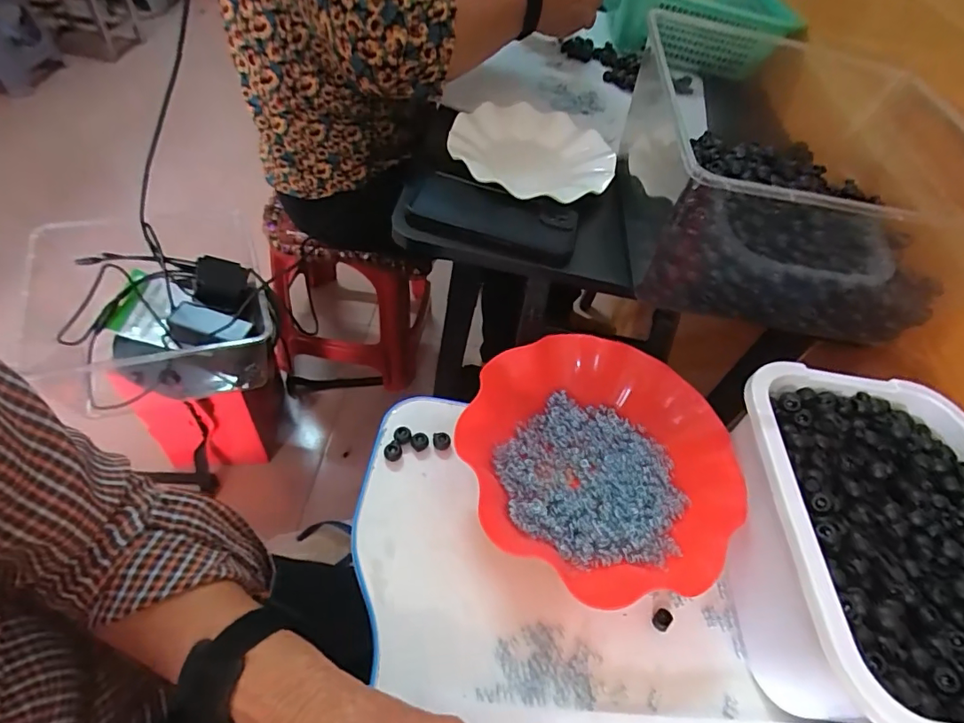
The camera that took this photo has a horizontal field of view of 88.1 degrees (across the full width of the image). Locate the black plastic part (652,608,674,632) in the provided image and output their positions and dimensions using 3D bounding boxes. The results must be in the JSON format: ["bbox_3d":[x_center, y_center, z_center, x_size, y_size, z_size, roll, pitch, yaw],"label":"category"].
[{"bbox_3d":[0.138,0.195,0.377,0.016,0.005,0.013,-34,65,-30],"label":"black plastic part"}]

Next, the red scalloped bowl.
[{"bbox_3d":[0.094,0.084,0.418,0.210,0.062,0.216,5,52,-7],"label":"red scalloped bowl"}]

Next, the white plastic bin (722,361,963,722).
[{"bbox_3d":[0.284,0.137,0.367,0.196,0.103,0.246,9,49,-1],"label":"white plastic bin"}]

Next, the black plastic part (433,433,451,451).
[{"bbox_3d":[-0.036,0.072,0.447,0.015,0.010,0.015,5,52,-7],"label":"black plastic part"}]

